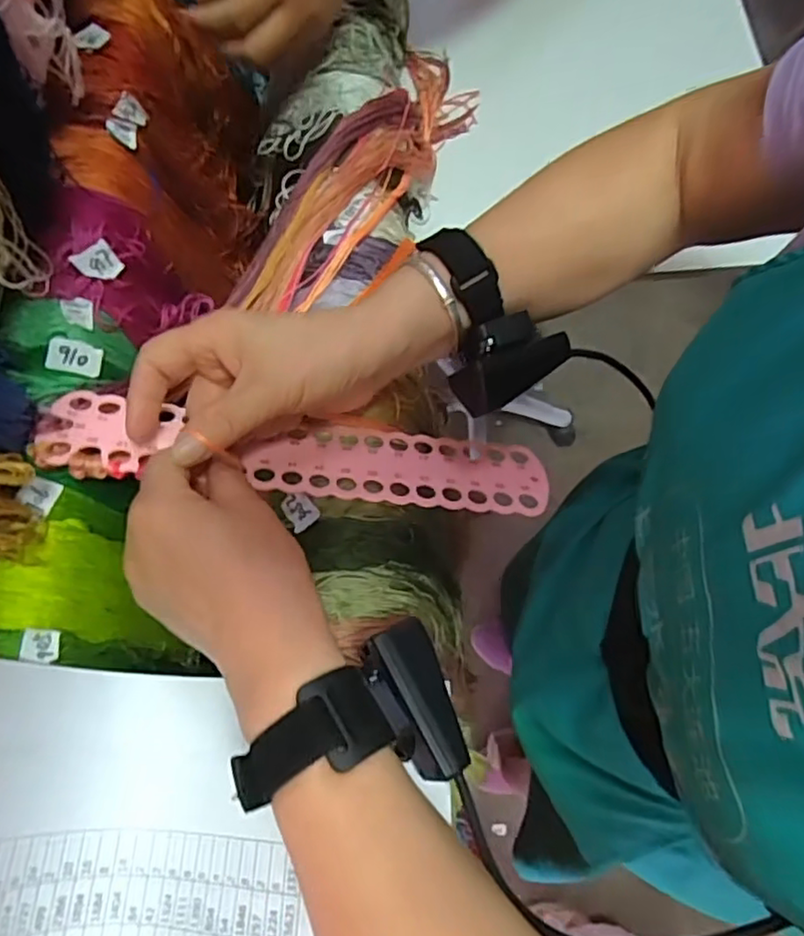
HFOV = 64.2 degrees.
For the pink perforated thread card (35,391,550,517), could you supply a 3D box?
[{"bbox_3d":[-0.056,-0.008,0.386,0.292,0.007,0.059,5,47,-9],"label":"pink perforated thread card"}]

